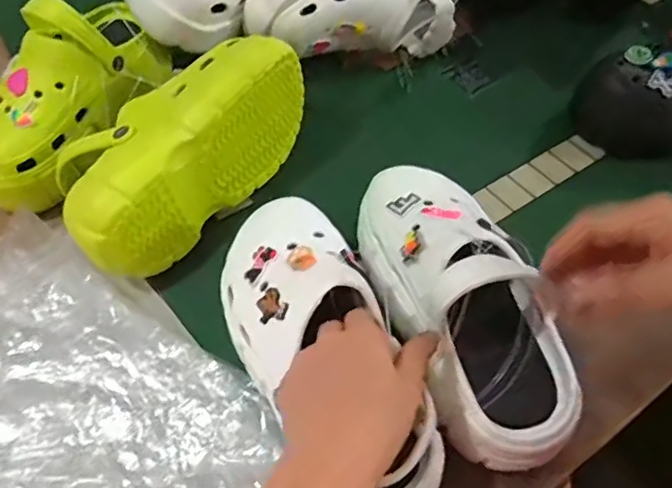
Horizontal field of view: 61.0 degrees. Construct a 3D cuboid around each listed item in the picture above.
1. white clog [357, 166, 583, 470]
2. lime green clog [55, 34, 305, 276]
[{"bbox_3d":[0.093,0.030,0.410,0.090,0.101,0.241,-14,61,-9],"label":"white clog"},{"bbox_3d":[-0.143,-0.095,0.511,0.120,0.100,0.247,32,61,20],"label":"lime green clog"}]

